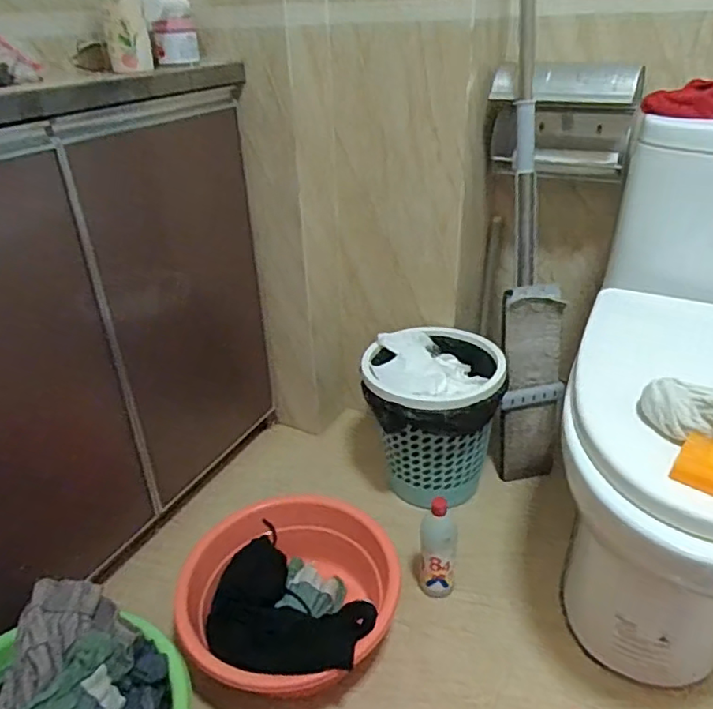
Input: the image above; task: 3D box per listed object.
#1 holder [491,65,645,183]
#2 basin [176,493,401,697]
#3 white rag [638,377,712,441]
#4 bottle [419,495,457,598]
[{"bbox_3d":[0.363,-0.421,1.061,0.245,0.179,0.159,6,32,14],"label":"holder"},{"bbox_3d":[-0.103,0.394,0.977,0.339,0.140,0.308,0,31,3],"label":"basin"},{"bbox_3d":[0.411,0.071,0.684,0.147,0.051,0.083,18,36,30],"label":"white rag"},{"bbox_3d":[0.134,0.328,0.987,0.066,0.193,0.053,4,31,10],"label":"bottle"}]

